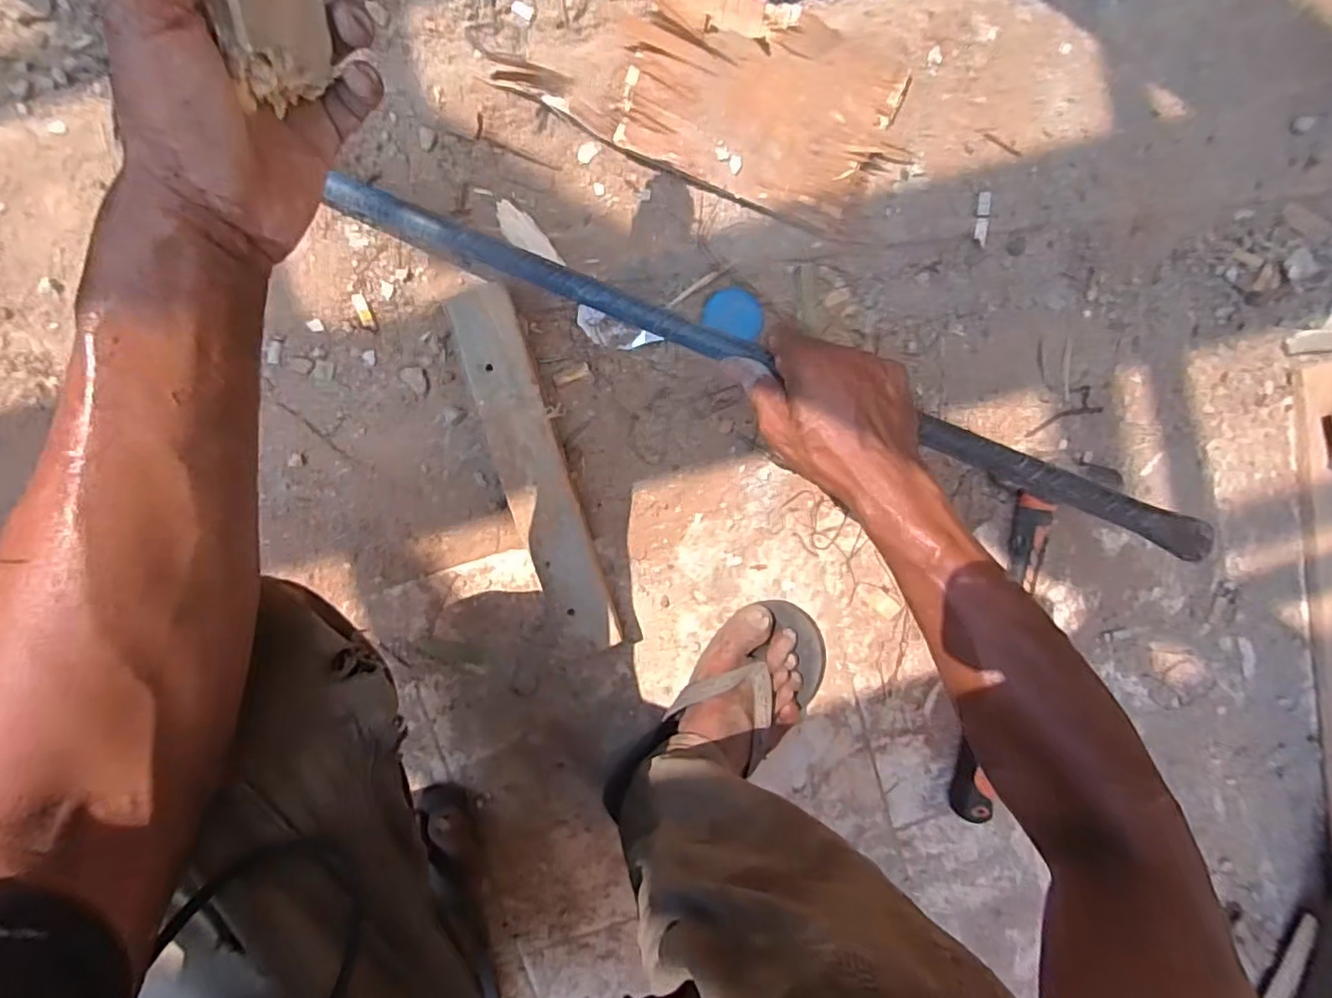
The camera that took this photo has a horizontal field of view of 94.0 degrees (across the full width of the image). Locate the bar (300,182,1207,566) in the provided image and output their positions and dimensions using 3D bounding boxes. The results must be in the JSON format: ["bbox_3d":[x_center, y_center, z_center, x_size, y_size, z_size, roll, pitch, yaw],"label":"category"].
[{"bbox_3d":[0.053,-0.103,0.442,0.667,0.019,0.022,24,96,5],"label":"bar"}]

